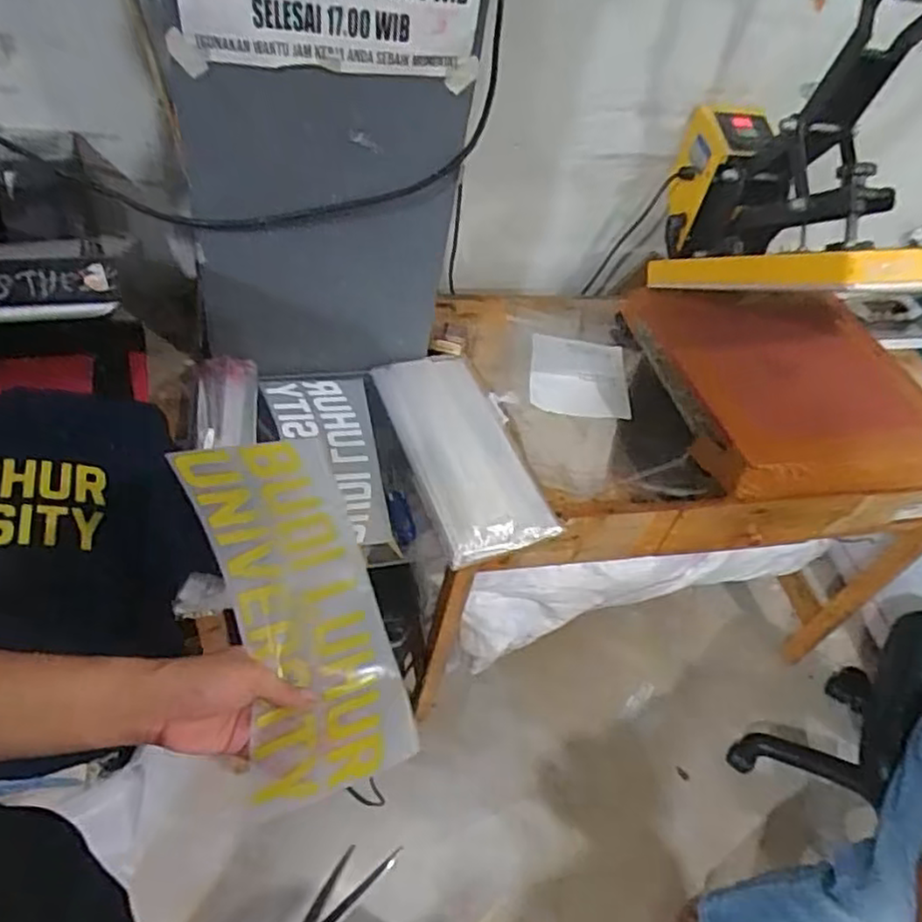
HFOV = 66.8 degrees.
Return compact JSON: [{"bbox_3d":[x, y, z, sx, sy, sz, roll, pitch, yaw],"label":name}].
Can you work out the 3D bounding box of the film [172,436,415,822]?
[{"bbox_3d":[-0.138,0.126,0.605,0.153,0.031,0.296,-9,74,-43],"label":"film"}]

